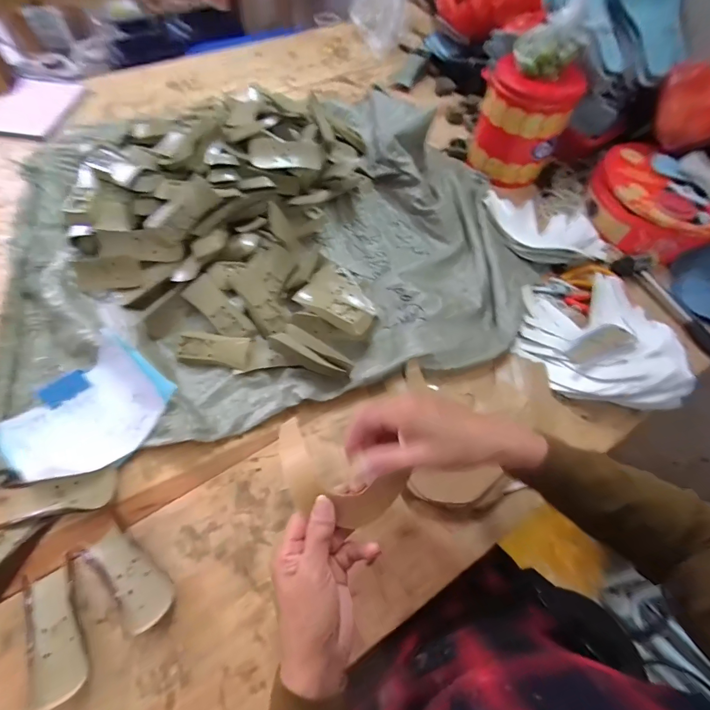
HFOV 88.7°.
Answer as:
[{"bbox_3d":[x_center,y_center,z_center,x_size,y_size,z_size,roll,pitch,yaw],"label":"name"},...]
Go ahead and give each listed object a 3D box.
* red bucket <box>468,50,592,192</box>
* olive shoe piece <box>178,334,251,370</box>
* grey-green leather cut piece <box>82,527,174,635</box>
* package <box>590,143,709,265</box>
[{"bbox_3d":[0.302,-0.419,0.671,0.145,0.171,0.153,1,61,-1],"label":"red bucket"},{"bbox_3d":[-0.188,-0.004,0.492,0.094,0.030,0.036,9,61,4],"label":"olive shoe piece"},{"bbox_3d":[-0.231,0.225,0.373,0.048,0.016,0.106,-40,69,-21],"label":"grey-green leather cut piece"},{"bbox_3d":[0.545,-0.275,0.652,0.179,0.081,0.231,-30,68,-18],"label":"package"}]

